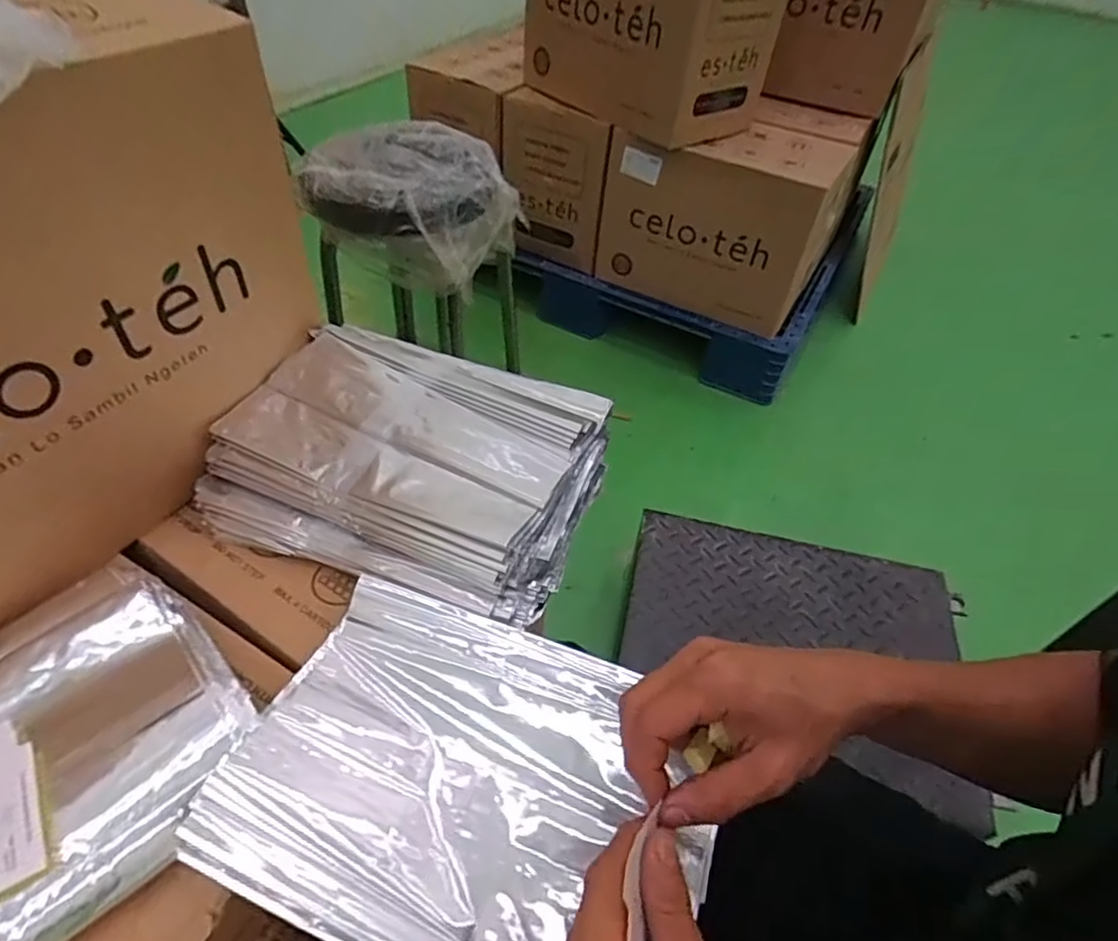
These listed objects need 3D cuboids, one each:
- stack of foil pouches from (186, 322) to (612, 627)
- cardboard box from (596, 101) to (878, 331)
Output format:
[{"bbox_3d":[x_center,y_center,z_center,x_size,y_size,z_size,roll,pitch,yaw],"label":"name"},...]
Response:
[{"bbox_3d":[-0.132,-0.014,0.567,0.323,0.081,0.224,18,48,11],"label":"stack of foil pouches"},{"bbox_3d":[0.403,-0.615,1.499,0.473,0.362,0.414,25,50,16],"label":"cardboard box"}]

